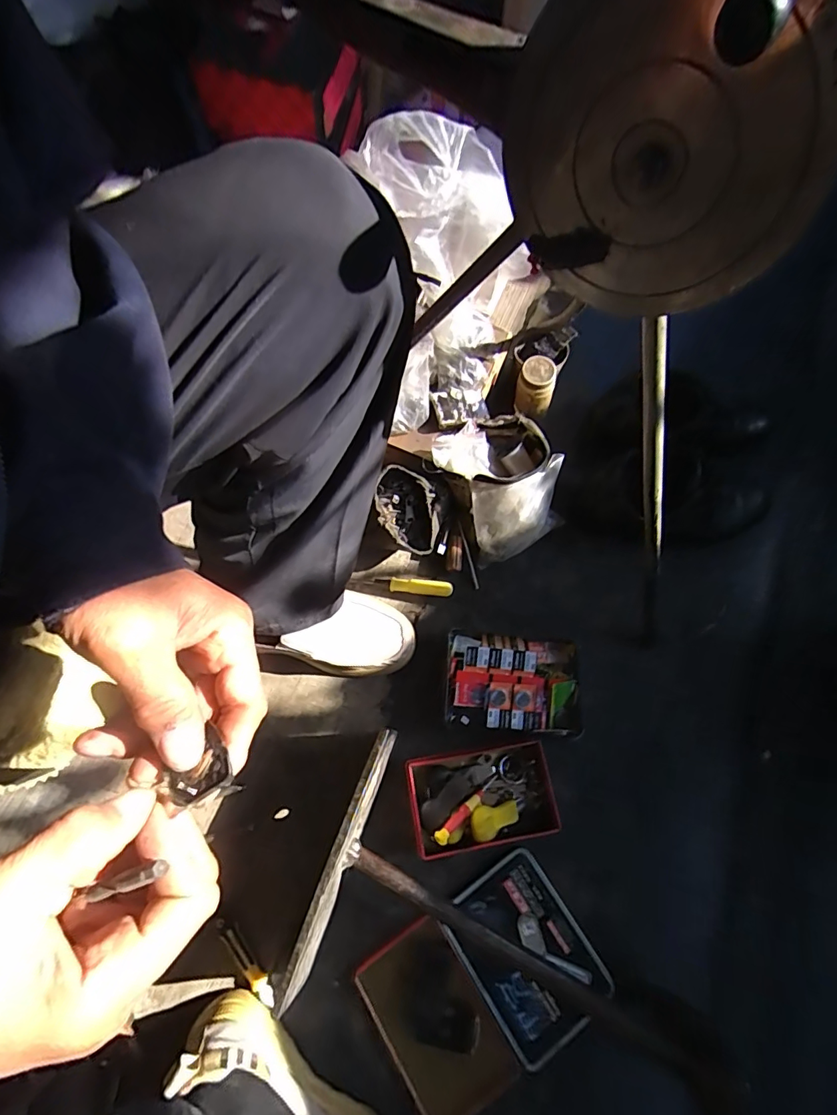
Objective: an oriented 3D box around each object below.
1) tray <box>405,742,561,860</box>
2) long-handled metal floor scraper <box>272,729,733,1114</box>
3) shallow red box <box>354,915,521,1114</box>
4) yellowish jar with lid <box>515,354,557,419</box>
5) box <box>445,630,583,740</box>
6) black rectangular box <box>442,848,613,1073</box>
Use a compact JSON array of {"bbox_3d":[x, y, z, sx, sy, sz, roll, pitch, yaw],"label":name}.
[{"bbox_3d":[0.069,0.264,0.535,0.156,0.039,0.097,-8,71,-4],"label":"tray"},{"bbox_3d":[0.082,0.349,0.449,0.366,0.102,0.247,20,71,5],"label":"long-handled metal floor scraper"},{"bbox_3d":[0.016,0.461,0.478,0.095,0.011,0.154,-32,74,-12],"label":"shallow red box"},{"bbox_3d":[0.163,-0.237,0.678,0.051,0.070,0.048,0,71,-1],"label":"yellowish jar with lid"},{"bbox_3d":[0.112,0.149,0.573,0.155,0.043,0.111,7,71,1],"label":"box"},{"bbox_3d":[0.110,0.406,0.496,0.116,0.023,0.156,-33,75,-12],"label":"black rectangular box"}]

